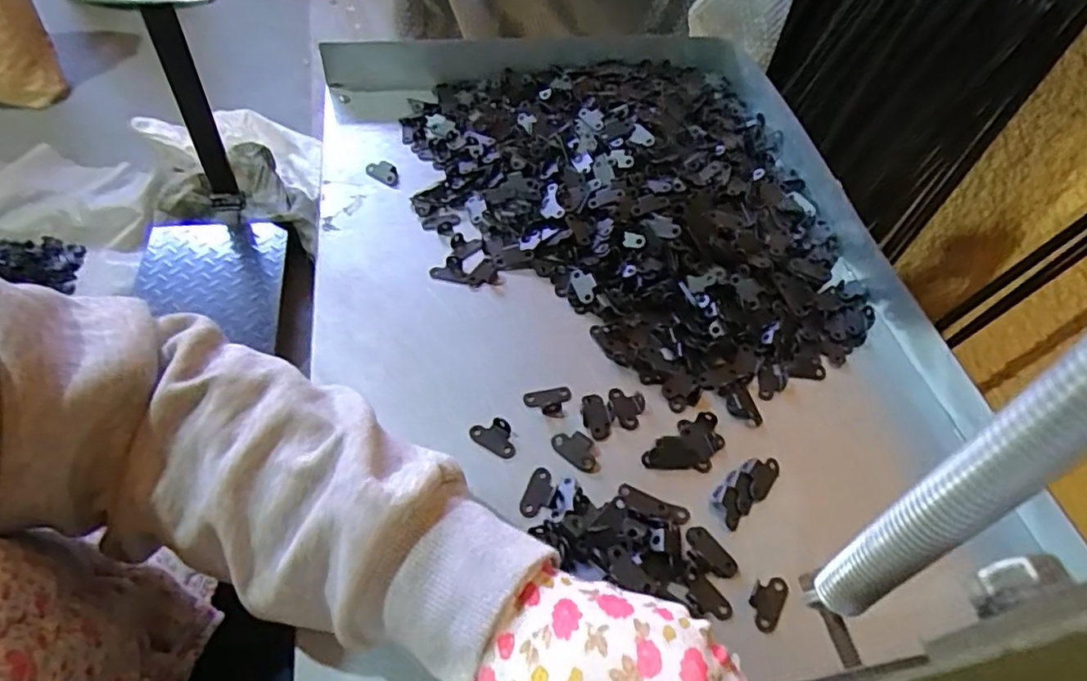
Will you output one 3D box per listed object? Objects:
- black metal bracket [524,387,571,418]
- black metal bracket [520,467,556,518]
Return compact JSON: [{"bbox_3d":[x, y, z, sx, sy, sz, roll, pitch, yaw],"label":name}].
[{"bbox_3d":[0.003,0.036,0.377,0.029,0.004,0.021,-4,54,-9],"label":"black metal bracket"},{"bbox_3d":[-0.002,0.083,0.342,0.015,0.004,0.030,18,54,7],"label":"black metal bracket"}]

